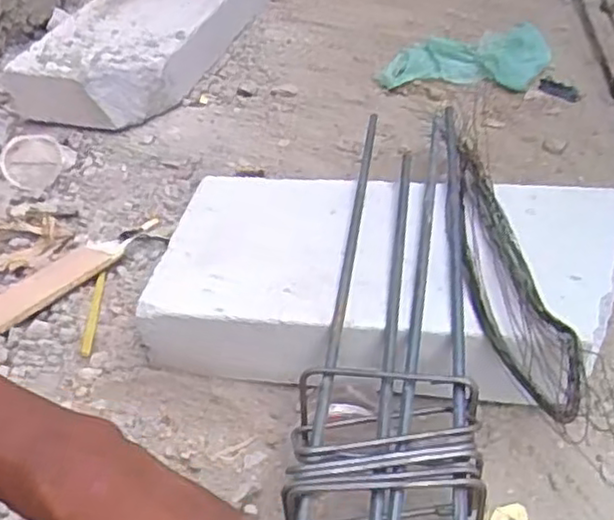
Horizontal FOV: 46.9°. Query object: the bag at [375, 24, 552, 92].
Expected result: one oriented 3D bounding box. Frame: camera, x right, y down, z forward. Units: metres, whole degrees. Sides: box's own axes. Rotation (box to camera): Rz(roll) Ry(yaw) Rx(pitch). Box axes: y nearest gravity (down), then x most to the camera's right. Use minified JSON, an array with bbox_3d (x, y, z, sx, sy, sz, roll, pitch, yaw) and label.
[{"bbox_3d":[0.203,-0.262,0.915,0.210,0.053,0.081,7,43,12],"label":"bag"}]

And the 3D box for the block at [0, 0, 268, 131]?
[{"bbox_3d":[-0.206,-0.386,1.114,0.238,0.099,0.568,17,46,20],"label":"block"}]

